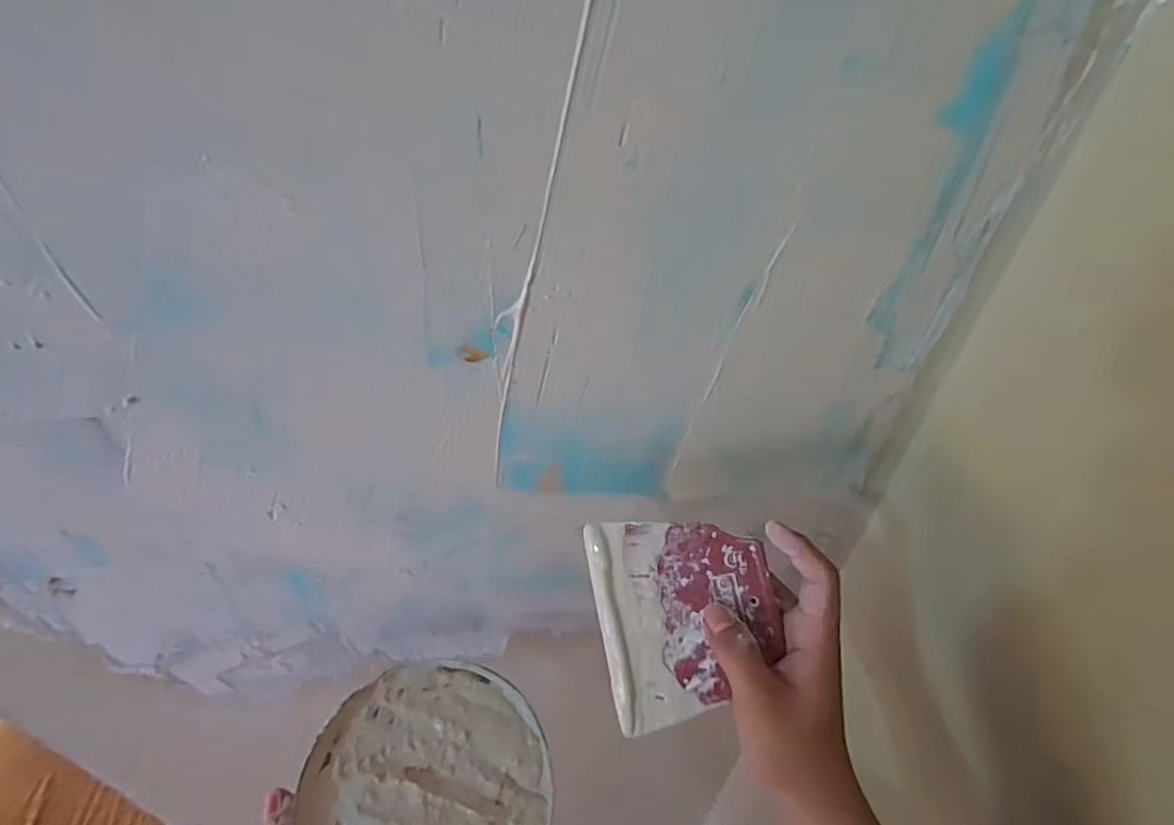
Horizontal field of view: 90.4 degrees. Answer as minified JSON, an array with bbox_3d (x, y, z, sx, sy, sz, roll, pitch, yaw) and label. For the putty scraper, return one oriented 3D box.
[{"bbox_3d":[0.060,0.121,0.352,0.105,0.004,0.117,-12,84,5],"label":"putty scraper"}]

